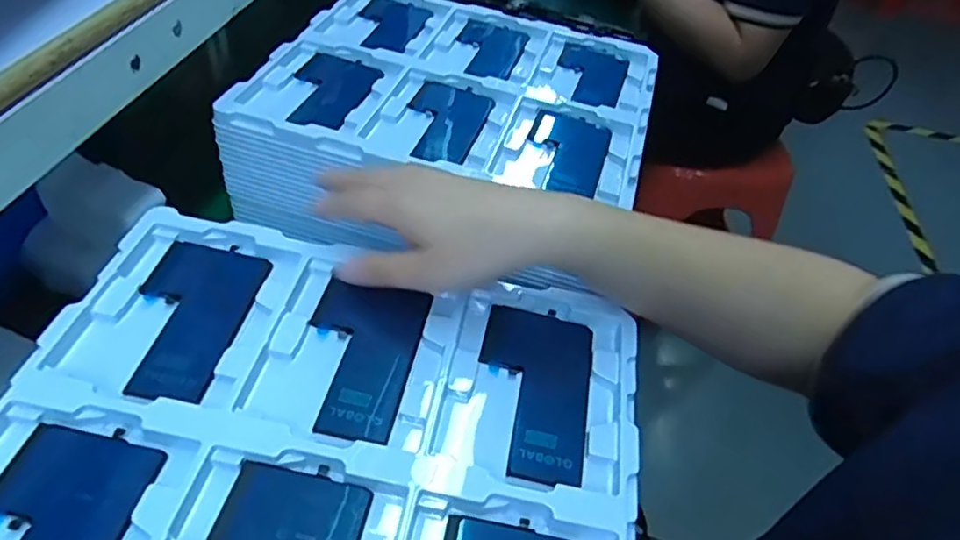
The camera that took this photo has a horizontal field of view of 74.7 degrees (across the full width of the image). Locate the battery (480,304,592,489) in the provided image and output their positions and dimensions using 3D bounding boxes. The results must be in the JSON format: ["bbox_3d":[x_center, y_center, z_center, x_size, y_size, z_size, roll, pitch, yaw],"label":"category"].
[{"bbox_3d":[0.030,0.068,0.362,0.064,0.008,0.111,11,48,3],"label":"battery"}]

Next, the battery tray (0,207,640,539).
[{"bbox_3d":[-0.080,0.095,0.311,0.313,0.021,0.272,11,48,3],"label":"battery tray"}]

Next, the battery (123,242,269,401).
[{"bbox_3d":[-0.170,0.026,0.362,0.064,0.008,0.110,9,47,1],"label":"battery"}]

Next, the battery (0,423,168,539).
[{"bbox_3d":[-0.191,0.118,0.272,0.065,0.006,0.101,10,48,2],"label":"battery"}]

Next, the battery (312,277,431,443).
[{"bbox_3d":[-0.071,0.049,0.359,0.064,0.009,0.100,12,48,4],"label":"battery"}]

